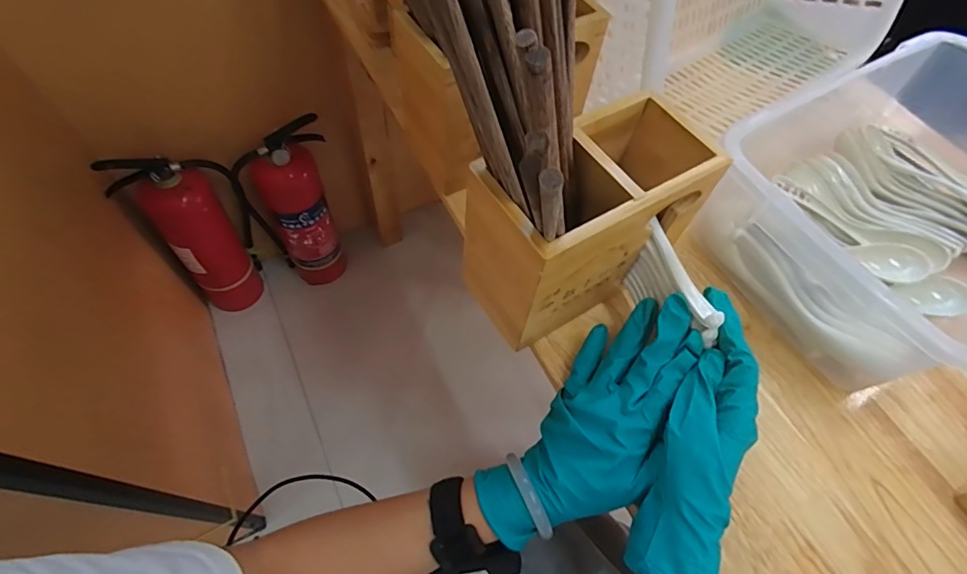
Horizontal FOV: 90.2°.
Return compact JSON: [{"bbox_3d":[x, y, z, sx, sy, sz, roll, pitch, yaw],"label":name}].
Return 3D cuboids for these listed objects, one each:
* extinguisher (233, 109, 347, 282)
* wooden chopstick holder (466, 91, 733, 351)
[{"bbox_3d":[-0.428,-0.172,1.135,0.184,0.466,0.142,-30,67,-19],"label":"extinguisher"},{"bbox_3d":[0.074,-0.050,0.379,0.165,0.125,0.086,-28,66,-18],"label":"wooden chopstick holder"}]

